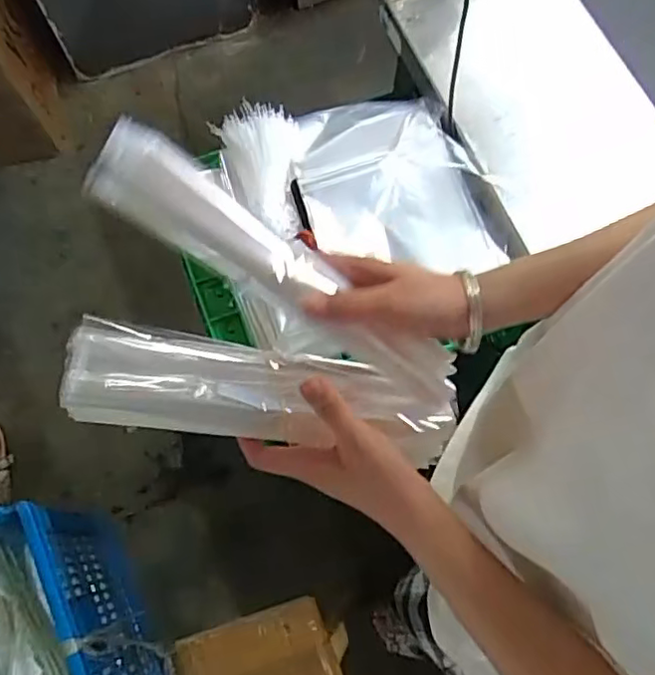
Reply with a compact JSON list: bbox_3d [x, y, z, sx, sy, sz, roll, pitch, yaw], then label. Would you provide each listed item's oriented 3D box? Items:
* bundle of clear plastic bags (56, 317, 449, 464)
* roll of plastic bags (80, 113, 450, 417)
[{"bbox_3d":[-0.043,0.037,0.427,0.261,0.030,0.066,8,72,-12],"label":"bundle of clear plastic bags"},{"bbox_3d":[-0.022,-0.038,0.405,0.286,0.027,0.055,35,75,-14],"label":"roll of plastic bags"}]

